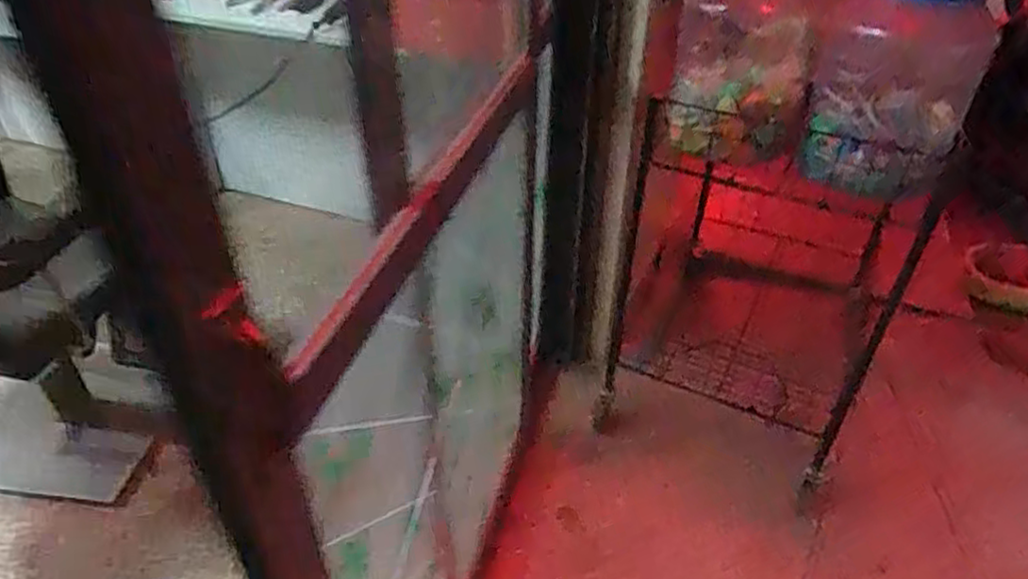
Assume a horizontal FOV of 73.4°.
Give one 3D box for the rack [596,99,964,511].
[{"bbox_3d":[0.470,0.017,1.383,0.527,0.712,0.230,16,44,20],"label":"rack"}]

